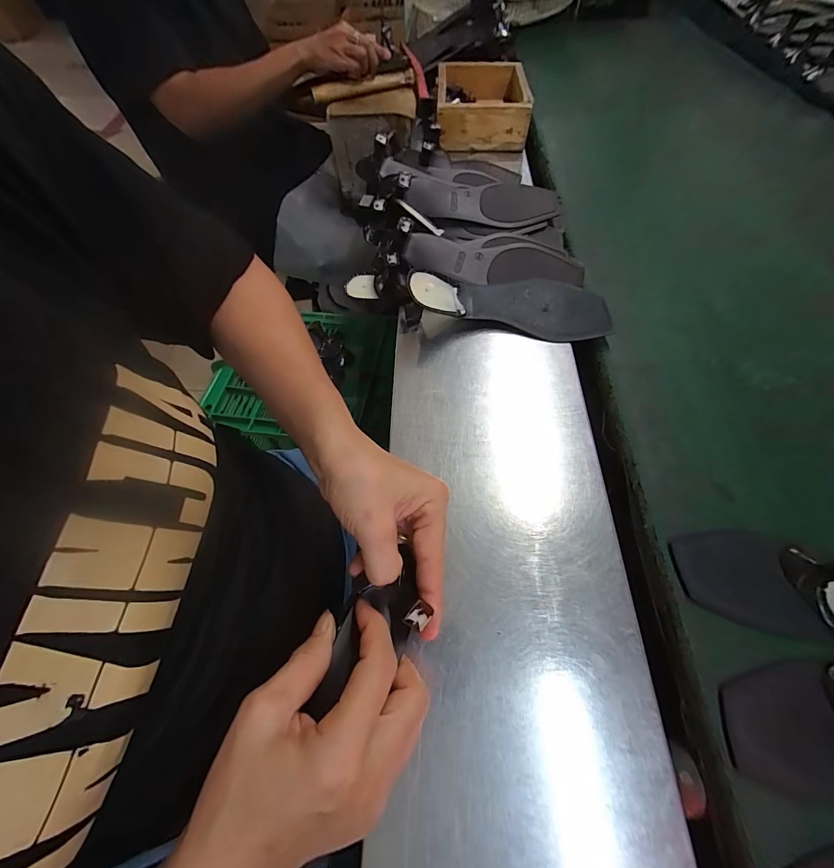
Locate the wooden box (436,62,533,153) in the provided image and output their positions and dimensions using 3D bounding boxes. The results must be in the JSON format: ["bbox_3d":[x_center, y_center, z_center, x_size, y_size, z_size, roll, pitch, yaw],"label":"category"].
[{"bbox_3d":[0.112,-0.581,0.646,0.150,0.059,0.192,1,61,3],"label":"wooden box"}]

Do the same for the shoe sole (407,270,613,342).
[{"bbox_3d":[0.107,-0.152,0.407,0.226,0.055,0.076,3,61,3],"label":"shoe sole"}]

